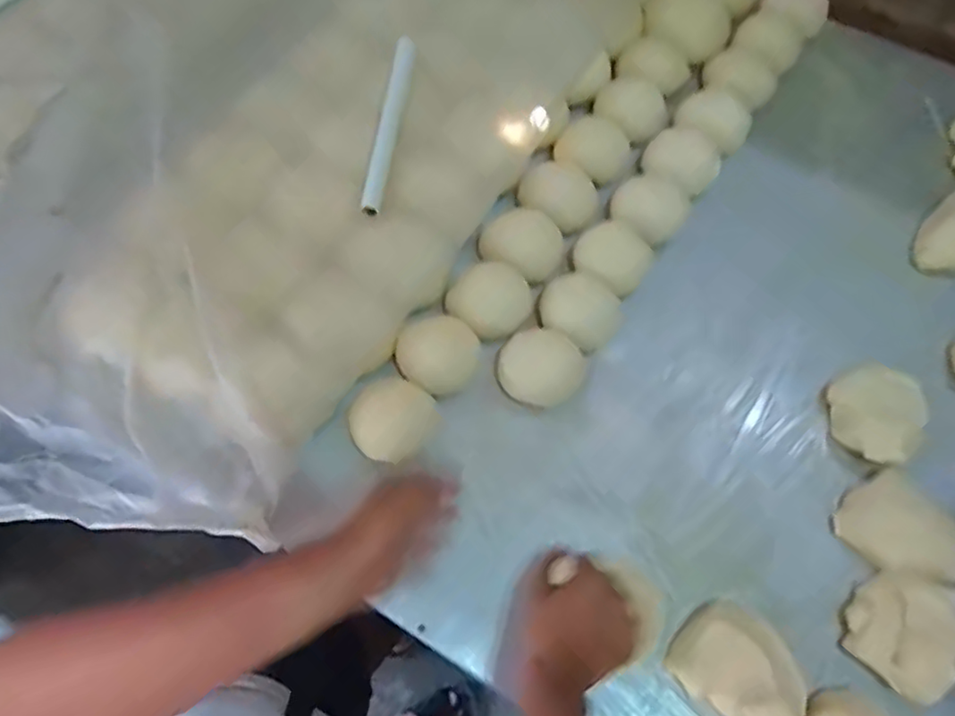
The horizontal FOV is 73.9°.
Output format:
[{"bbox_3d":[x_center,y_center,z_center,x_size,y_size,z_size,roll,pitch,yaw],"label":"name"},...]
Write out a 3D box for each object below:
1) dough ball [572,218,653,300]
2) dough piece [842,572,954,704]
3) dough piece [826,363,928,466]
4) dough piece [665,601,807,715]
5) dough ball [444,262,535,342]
[{"bbox_3d":[0.155,-0.116,0.733,0.083,0.040,0.080,1,67,-2],"label":"dough ball"},{"bbox_3d":[0.396,0.248,0.580,0.089,0.047,0.104,41,71,14],"label":"dough piece"},{"bbox_3d":[0.424,0.055,0.672,0.111,0.034,0.094,-37,73,-16],"label":"dough piece"},{"bbox_3d":[0.238,0.271,0.562,0.108,0.049,0.090,29,69,10],"label":"dough piece"},{"bbox_3d":[0.014,-0.067,0.719,0.085,0.040,0.074,35,70,12],"label":"dough ball"}]

